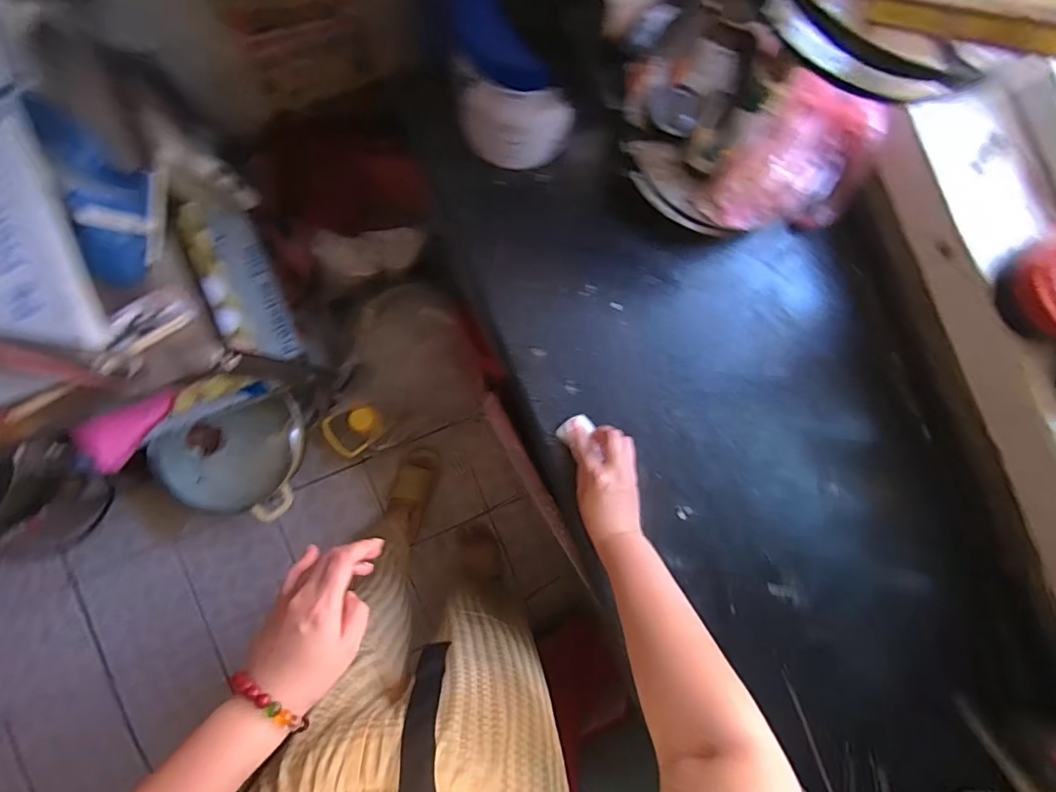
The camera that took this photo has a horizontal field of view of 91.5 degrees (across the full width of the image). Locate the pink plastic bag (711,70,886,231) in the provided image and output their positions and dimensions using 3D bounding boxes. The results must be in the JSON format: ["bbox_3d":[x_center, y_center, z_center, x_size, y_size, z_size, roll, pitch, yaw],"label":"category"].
[{"bbox_3d":[0.302,-0.254,0.595,0.173,0.121,0.131,9,87,-4],"label":"pink plastic bag"}]

